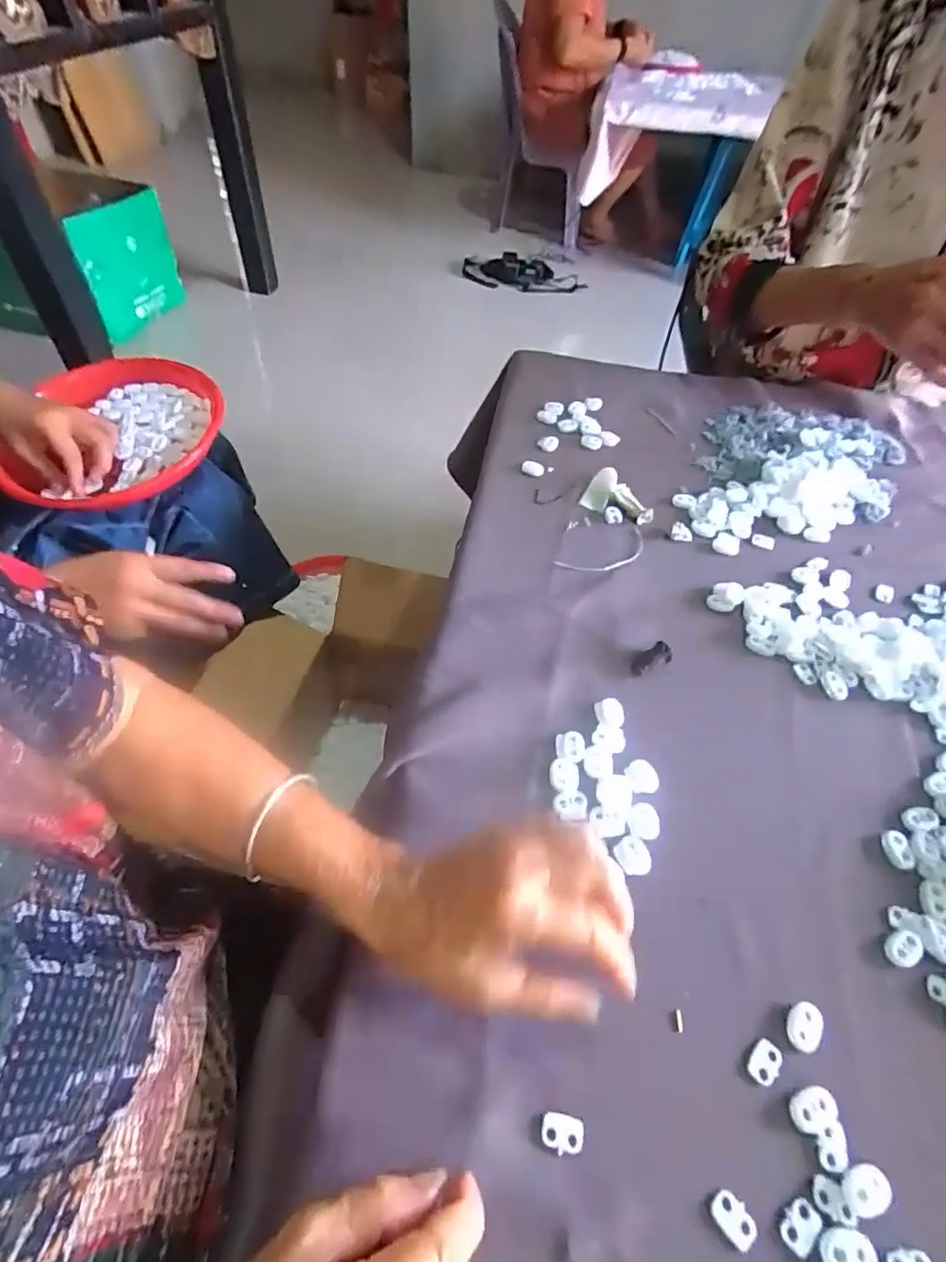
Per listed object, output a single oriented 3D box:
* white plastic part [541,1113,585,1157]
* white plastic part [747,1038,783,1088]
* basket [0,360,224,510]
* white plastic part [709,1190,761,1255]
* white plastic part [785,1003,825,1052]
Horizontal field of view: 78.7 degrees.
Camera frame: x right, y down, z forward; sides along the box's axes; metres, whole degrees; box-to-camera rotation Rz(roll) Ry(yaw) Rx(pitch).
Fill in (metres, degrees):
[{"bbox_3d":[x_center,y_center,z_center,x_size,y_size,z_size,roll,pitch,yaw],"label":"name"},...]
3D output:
[{"bbox_3d":[0.043,0.236,0.271,0.020,0.004,0.014,3,53,1],"label":"white plastic part"},{"bbox_3d":[0.147,0.217,0.290,0.013,0.004,0.019,36,60,23],"label":"white plastic part"},{"bbox_3d":[-0.425,-0.243,0.693,0.211,0.042,0.241,1,53,-2],"label":"basket"},{"bbox_3d":[0.116,0.260,0.255,0.014,0.004,0.020,-33,60,-23],"label":"white plastic part"},{"bbox_3d":[0.174,0.206,0.301,0.017,0.004,0.023,29,58,19],"label":"white plastic part"}]

